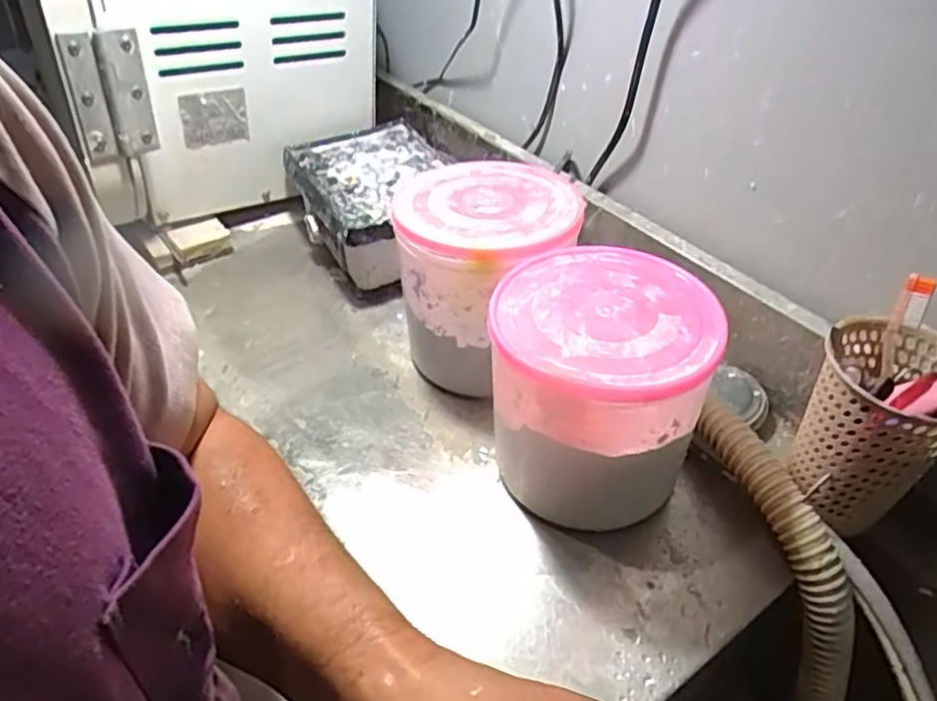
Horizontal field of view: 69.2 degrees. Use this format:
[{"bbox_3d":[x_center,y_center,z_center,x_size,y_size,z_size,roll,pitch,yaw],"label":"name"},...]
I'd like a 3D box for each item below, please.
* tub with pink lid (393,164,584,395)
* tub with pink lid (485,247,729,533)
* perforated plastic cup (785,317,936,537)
[{"bbox_3d":[0.013,-0.056,0.619,0.151,0.174,0.149,1,42,-1],"label":"tub with pink lid"},{"bbox_3d":[0.092,0.038,0.513,0.149,0.170,0.144,1,42,-1],"label":"tub with pink lid"},{"bbox_3d":[0.287,0.064,0.490,0.093,0.146,0.092,28,49,27],"label":"perforated plastic cup"}]

